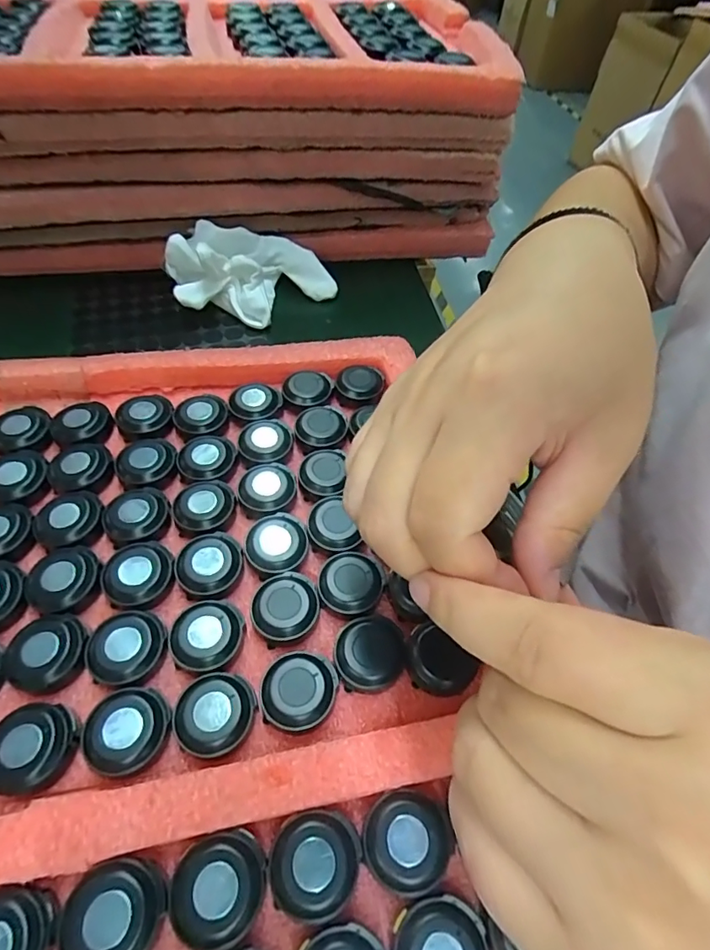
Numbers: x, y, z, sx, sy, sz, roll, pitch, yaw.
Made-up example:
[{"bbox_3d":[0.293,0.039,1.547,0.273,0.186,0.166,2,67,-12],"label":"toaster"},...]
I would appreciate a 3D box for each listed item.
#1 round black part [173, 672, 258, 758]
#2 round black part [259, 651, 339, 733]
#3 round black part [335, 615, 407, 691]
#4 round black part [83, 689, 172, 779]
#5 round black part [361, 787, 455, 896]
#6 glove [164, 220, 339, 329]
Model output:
[{"bbox_3d":[-0.053,0.092,0.194,0.029,0.011,0.029,3,53,-4],"label":"round black part"},{"bbox_3d":[-0.022,0.087,0.202,0.030,0.012,0.030,3,53,-4],"label":"round black part"},{"bbox_3d":[0.007,0.076,0.213,0.029,0.011,0.029,3,53,-4],"label":"round black part"},{"bbox_3d":[-0.085,0.096,0.189,0.029,0.013,0.028,3,53,-4],"label":"round black part"},{"bbox_3d":[0.018,0.125,0.172,0.029,0.011,0.029,3,53,-4],"label":"round black part"},{"bbox_3d":[-0.075,-0.153,0.372,0.117,0.051,0.072,-5,54,-9],"label":"glove"}]

